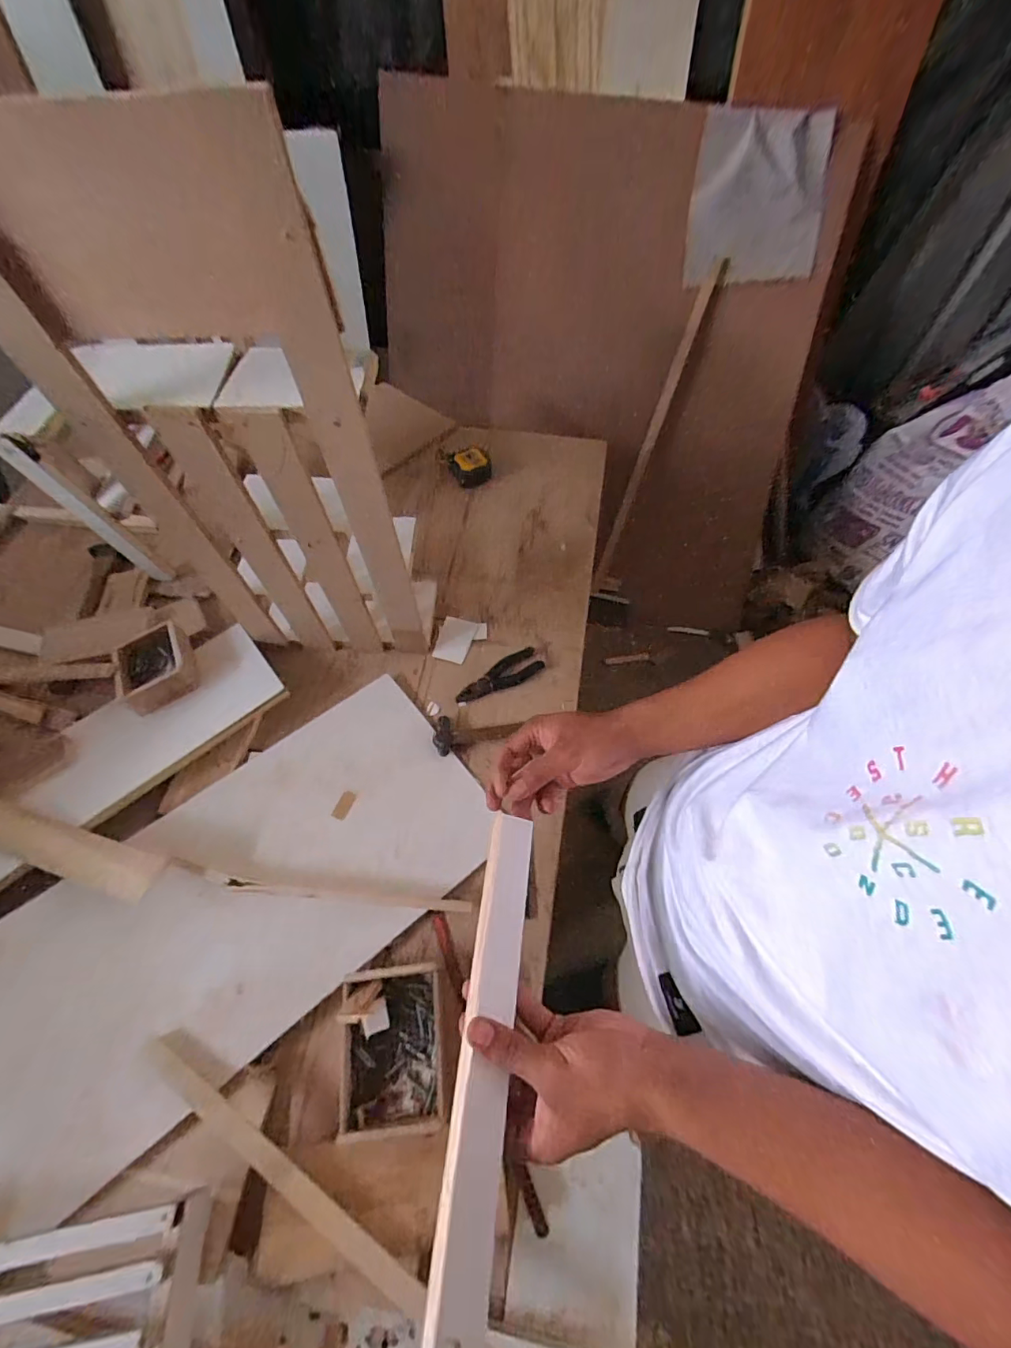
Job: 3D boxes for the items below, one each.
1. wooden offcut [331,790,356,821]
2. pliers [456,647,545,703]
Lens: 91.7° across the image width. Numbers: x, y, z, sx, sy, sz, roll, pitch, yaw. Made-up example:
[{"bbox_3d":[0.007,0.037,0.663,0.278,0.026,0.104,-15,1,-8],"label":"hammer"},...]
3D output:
[{"bbox_3d":[-0.222,0.180,0.675,0.018,0.004,0.039,19,61,13],"label":"wooden offcut"},{"bbox_3d":[-0.010,0.005,0.775,0.148,0.012,0.049,-29,62,-16],"label":"pliers"}]

